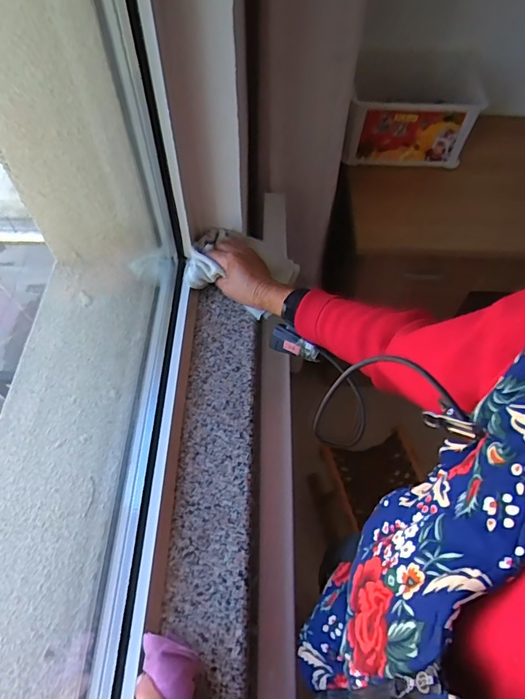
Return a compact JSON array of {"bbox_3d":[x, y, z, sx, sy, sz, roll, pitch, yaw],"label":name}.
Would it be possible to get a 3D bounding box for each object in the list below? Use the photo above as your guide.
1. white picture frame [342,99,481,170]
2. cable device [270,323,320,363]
[{"bbox_3d":[0.352,-0.517,1.097,0.305,0.147,0.041,2,58,0],"label":"white picture frame"},{"bbox_3d":[0.044,-0.008,0.616,0.077,0.030,0.025,27,60,33],"label":"cable device"}]

